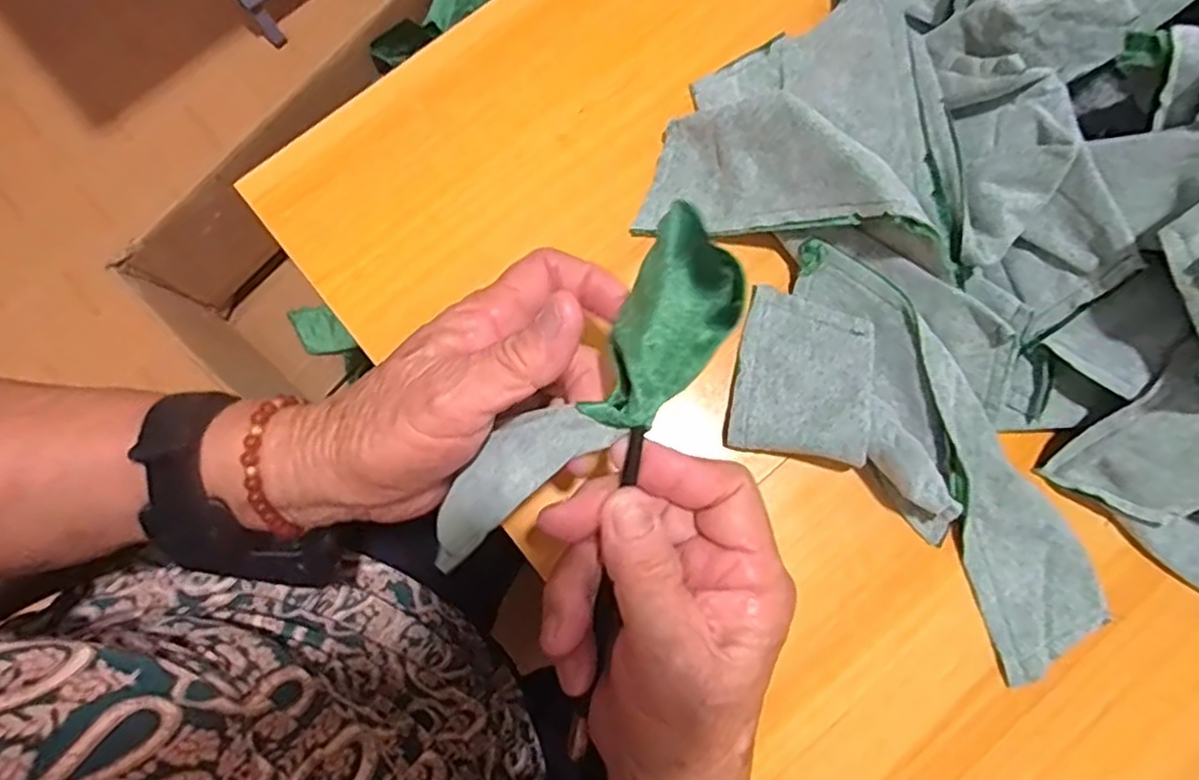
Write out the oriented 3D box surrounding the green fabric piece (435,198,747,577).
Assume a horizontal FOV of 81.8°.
[{"bbox_3d":[-0.010,0.008,0.254,0.043,0.023,0.155,47,111,8],"label":"green fabric piece"}]

